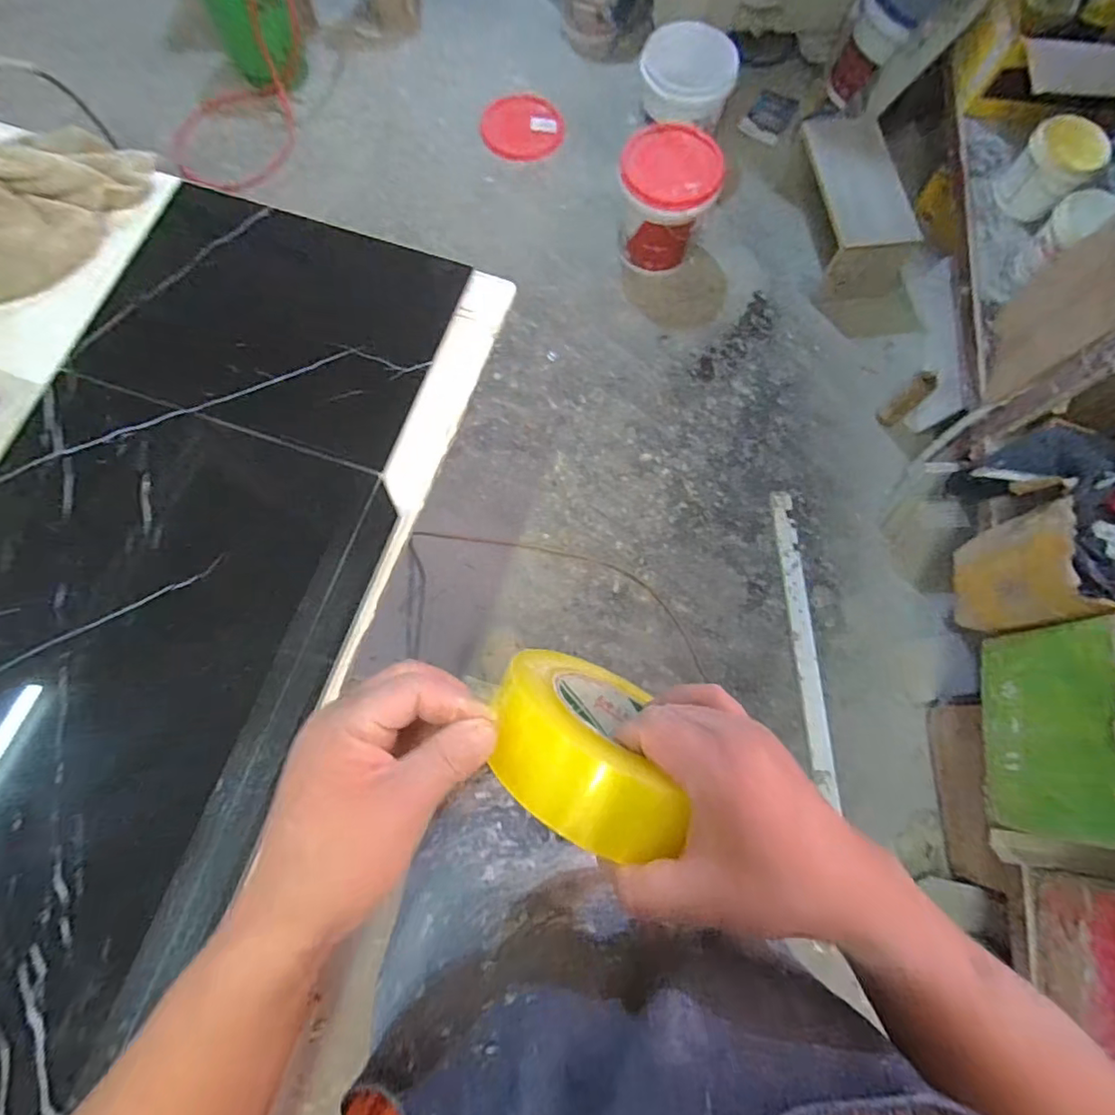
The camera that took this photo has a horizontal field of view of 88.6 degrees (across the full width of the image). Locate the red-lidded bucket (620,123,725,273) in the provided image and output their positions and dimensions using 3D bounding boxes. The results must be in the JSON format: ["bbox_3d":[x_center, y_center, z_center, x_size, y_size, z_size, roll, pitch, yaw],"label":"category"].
[{"bbox_3d":[0.288,-0.957,1.528,0.250,0.241,0.268,0,74,-1],"label":"red-lidded bucket"}]

